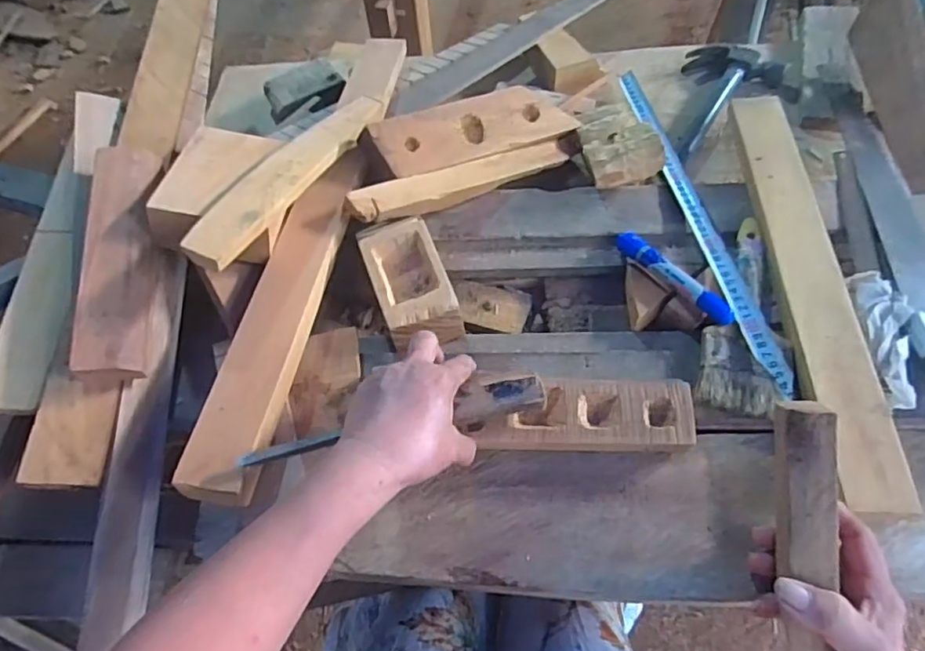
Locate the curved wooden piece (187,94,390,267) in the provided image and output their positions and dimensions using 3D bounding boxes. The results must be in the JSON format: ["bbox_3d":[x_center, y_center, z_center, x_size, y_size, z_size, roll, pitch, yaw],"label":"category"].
[{"bbox_3d":[-0.156,-0.146,0.551,0.044,0.022,0.281,16,47,14],"label":"curved wooden piece"}]

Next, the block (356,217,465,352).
[{"bbox_3d":[-0.052,-0.042,0.541,0.068,0.050,0.128,-19,58,-9],"label":"block"}]

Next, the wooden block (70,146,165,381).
[{"bbox_3d":[-0.294,-0.060,0.510,0.056,0.040,0.219,2,65,-22],"label":"wooden block"}]

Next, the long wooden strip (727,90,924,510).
[{"bbox_3d":[0.304,-0.055,0.517,0.055,0.021,0.425,1,57,5],"label":"long wooden strip"}]

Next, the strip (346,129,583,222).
[{"bbox_3d":[0.012,-0.155,0.604,0.277,0.024,0.032,-24,57,-27],"label":"strip"}]

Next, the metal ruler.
[{"bbox_3d":[0.226,-0.128,0.595,0.029,0.009,0.456,-14,52,7],"label":"metal ruler"}]

